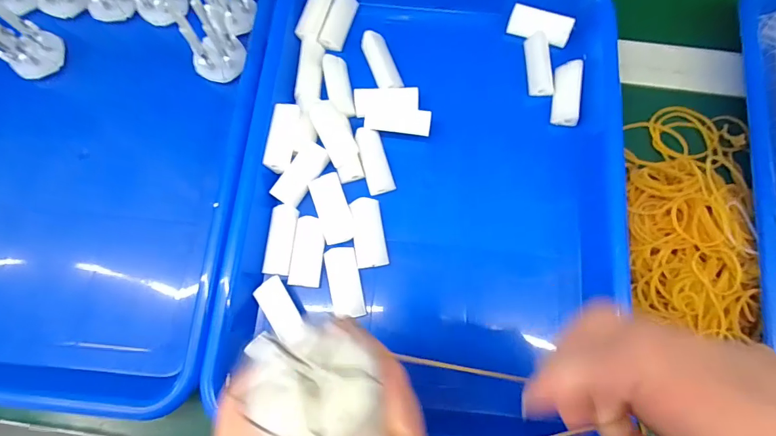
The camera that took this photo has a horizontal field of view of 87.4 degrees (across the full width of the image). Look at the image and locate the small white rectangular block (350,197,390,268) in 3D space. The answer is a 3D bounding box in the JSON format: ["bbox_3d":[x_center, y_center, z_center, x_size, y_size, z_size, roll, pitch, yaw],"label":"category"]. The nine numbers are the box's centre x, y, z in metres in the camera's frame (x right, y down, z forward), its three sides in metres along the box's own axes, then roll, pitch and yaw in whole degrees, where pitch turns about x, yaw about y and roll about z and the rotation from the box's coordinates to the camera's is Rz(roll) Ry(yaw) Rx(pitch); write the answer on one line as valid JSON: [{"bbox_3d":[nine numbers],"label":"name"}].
[{"bbox_3d":[-0.013,0.010,0.273,0.021,0.007,0.046,-9,75,-2],"label":"small white rectangular block"}]

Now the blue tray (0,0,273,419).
[{"bbox_3d":[-0.220,-0.033,0.282,0.242,0.039,0.306,4,75,1],"label":"blue tray"}]

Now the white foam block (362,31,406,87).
[{"bbox_3d":[-0.004,-0.116,0.300,0.018,0.012,0.046,-22,76,-6],"label":"white foam block"}]

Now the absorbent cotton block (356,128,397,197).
[{"bbox_3d":[-0.009,-0.040,0.283,0.019,0.011,0.046,-15,75,-4],"label":"absorbent cotton block"}]

